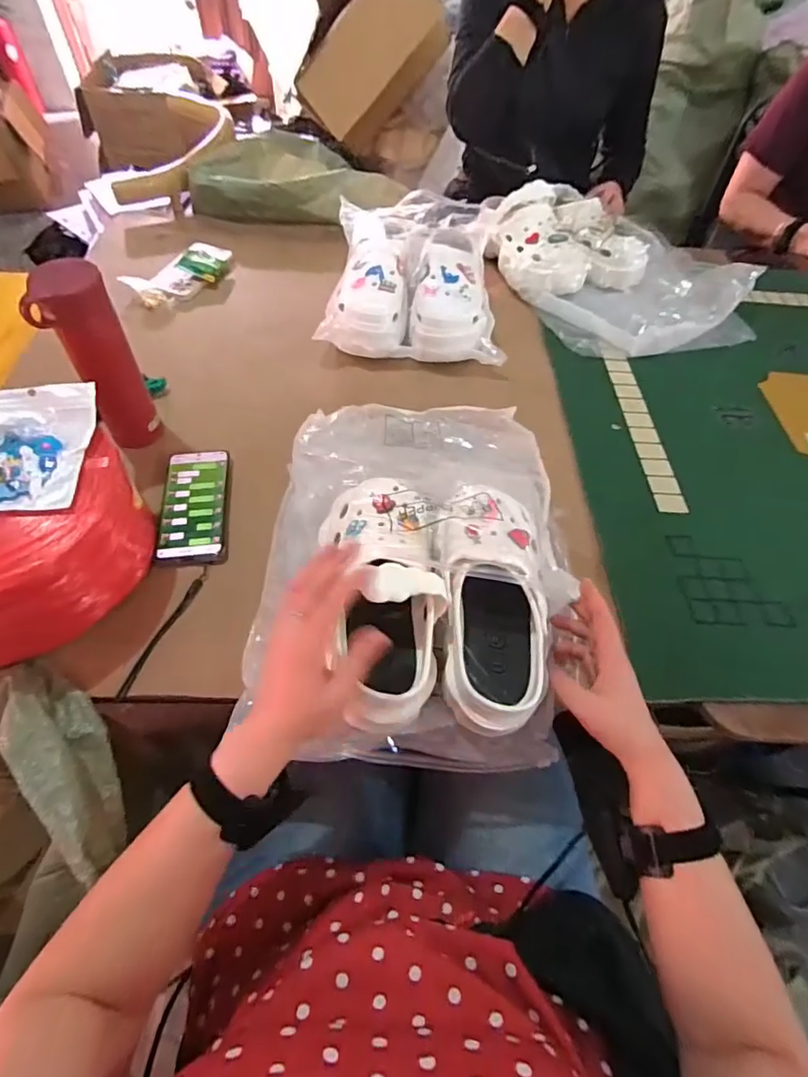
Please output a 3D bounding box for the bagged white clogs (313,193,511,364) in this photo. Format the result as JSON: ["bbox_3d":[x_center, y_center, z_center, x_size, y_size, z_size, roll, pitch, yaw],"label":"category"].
[{"bbox_3d":[0.020,-0.456,0.874,0.265,0.095,0.366,4,56,0],"label":"bagged white clogs"}]

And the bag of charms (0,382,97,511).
[{"bbox_3d":[-0.367,-0.089,0.503,0.116,0.027,0.134,-2,56,-4],"label":"bag of charms"}]

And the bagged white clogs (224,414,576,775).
[{"bbox_3d":[0.013,-0.010,0.587,0.313,0.125,0.466,2,57,-3],"label":"bagged white clogs"}]

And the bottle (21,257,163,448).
[{"bbox_3d":[-0.345,-0.191,0.602,0.078,0.216,0.058,-28,62,-20],"label":"bottle"}]

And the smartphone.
[{"bbox_3d":[-0.251,-0.043,0.636,0.077,0.009,0.170,-5,56,-6],"label":"smartphone"}]

